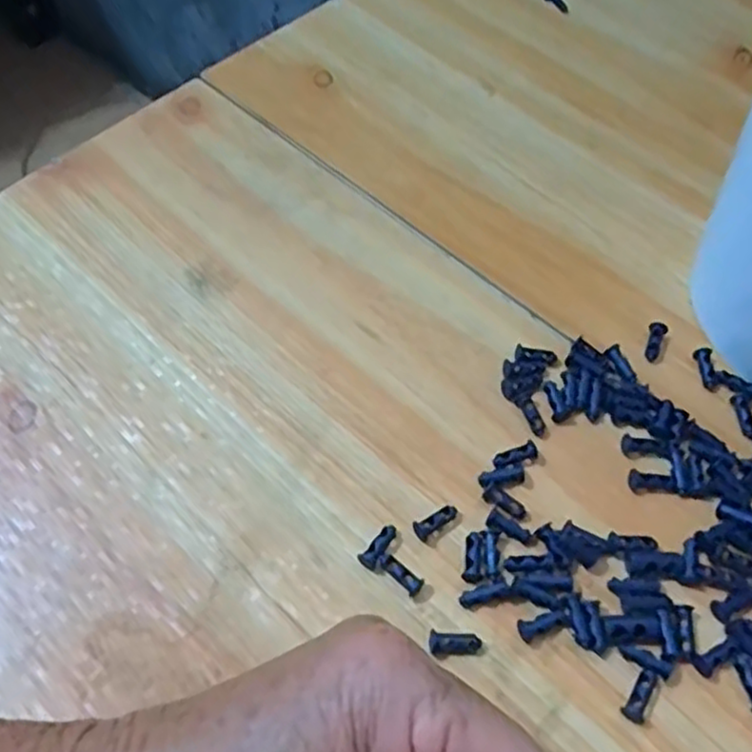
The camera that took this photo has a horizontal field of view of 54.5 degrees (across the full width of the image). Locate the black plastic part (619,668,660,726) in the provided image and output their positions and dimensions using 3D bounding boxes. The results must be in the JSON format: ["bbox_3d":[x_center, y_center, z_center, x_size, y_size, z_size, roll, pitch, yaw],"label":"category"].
[{"bbox_3d":[0.084,0.101,0.231,0.007,0.004,0.017,33,63,16],"label":"black plastic part"}]

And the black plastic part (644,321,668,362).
[{"bbox_3d":[0.115,-0.014,0.301,0.007,0.005,0.019,21,61,9],"label":"black plastic part"}]

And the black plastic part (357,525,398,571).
[{"bbox_3d":[0.001,0.059,0.252,0.007,0.006,0.017,34,64,16],"label":"black plastic part"}]

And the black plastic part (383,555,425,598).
[{"bbox_3d":[0.009,0.068,0.248,0.015,0.005,0.006,39,65,18],"label":"black plastic part"}]

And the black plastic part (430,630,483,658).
[{"bbox_3d":[0.026,0.088,0.237,0.017,0.005,0.008,6,59,1],"label":"black plastic part"}]

